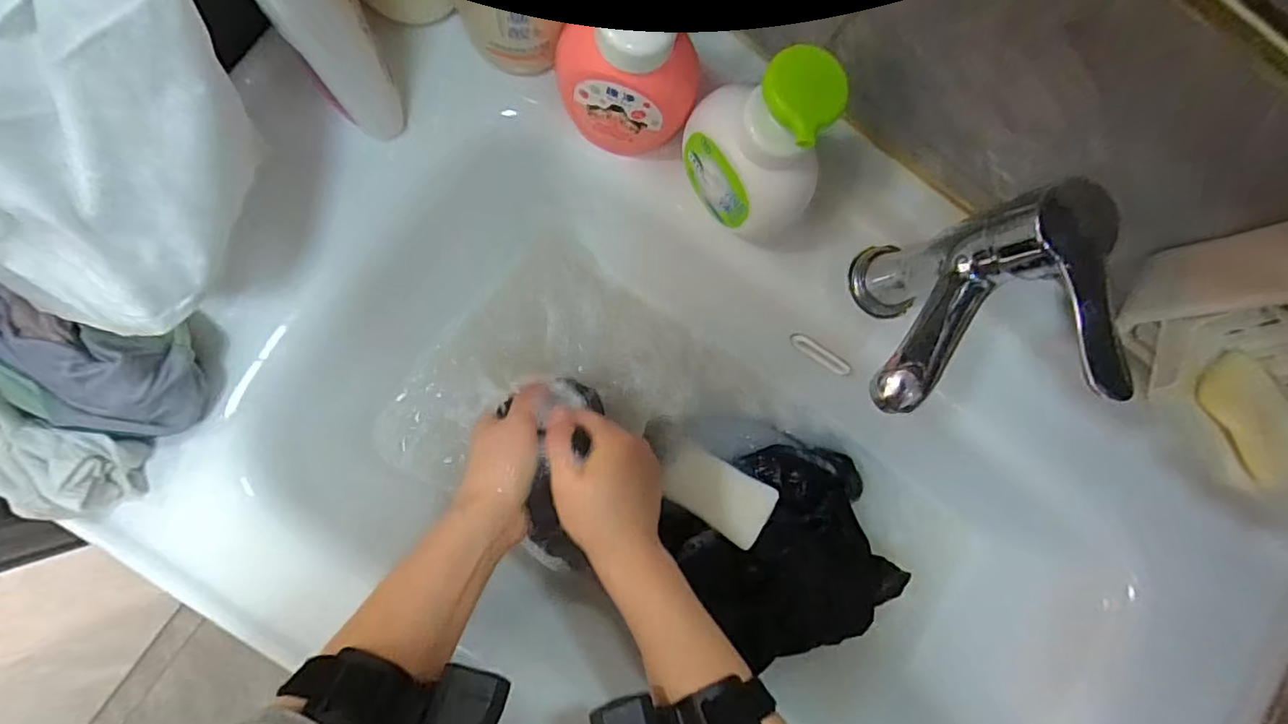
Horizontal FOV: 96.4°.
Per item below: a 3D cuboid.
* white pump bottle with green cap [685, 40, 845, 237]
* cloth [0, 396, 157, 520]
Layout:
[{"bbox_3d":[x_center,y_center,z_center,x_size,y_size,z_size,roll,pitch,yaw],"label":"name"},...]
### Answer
[{"bbox_3d":[0.072,-0.127,0.345,0.051,0.125,0.091,-33,92,-9],"label":"white pump bottle with green cap"},{"bbox_3d":[-0.350,0.053,0.324,0.107,0.030,0.059,35,82,-26],"label":"cloth"}]

